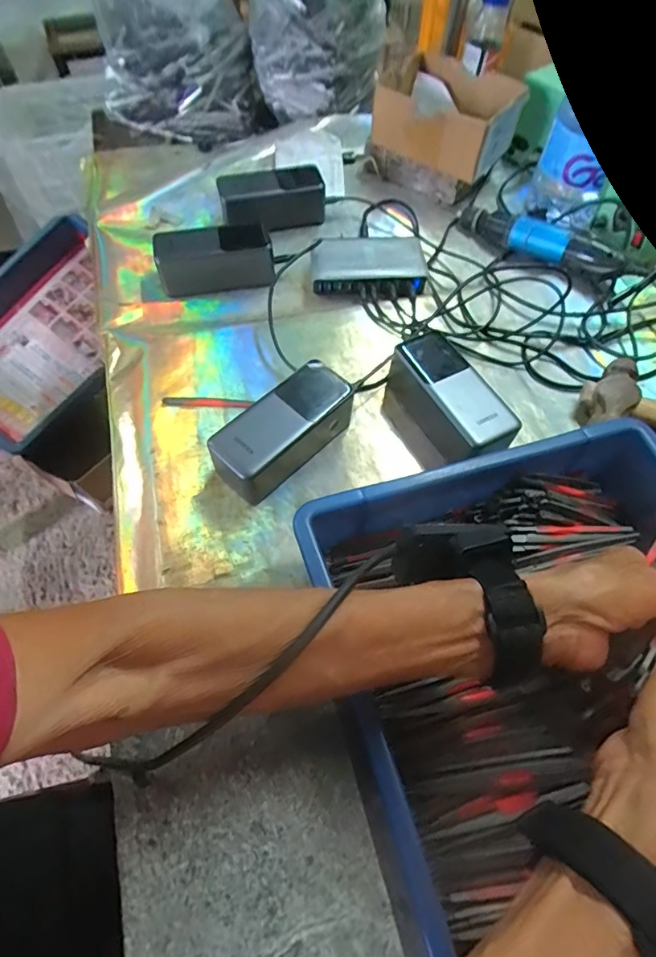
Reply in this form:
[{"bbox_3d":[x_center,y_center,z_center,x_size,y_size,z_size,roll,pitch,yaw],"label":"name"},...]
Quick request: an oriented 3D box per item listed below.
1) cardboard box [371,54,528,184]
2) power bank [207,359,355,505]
[{"bbox_3d":[0.156,-0.451,0.618,0.146,0.064,0.148,36,65,18],"label":"cardboard box"},{"bbox_3d":[-0.038,-0.041,0.428,0.125,0.056,0.049,-39,68,-21],"label":"power bank"}]

